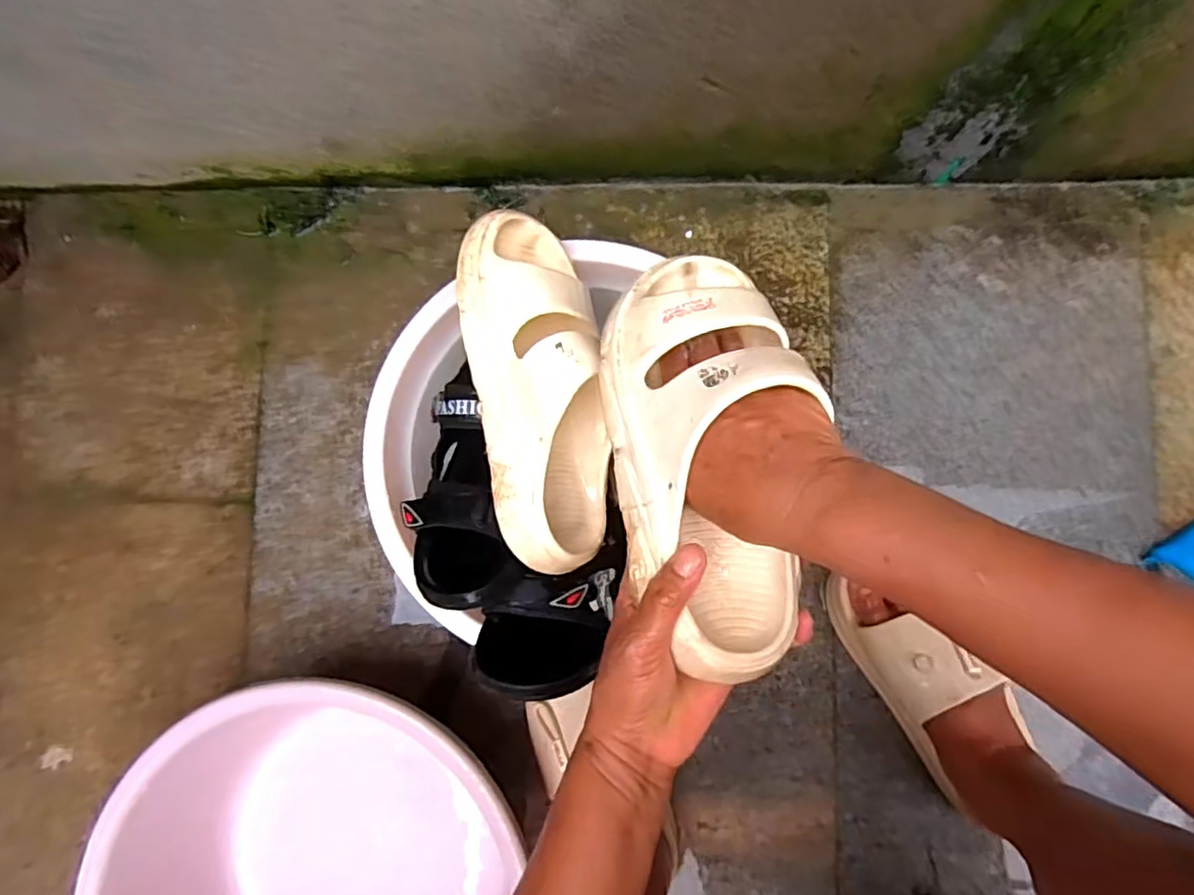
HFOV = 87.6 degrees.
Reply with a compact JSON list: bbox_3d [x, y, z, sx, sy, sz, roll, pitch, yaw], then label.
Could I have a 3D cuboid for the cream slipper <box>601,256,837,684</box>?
[{"bbox_3d":[0.065,-0.008,0.373,0.114,0.083,0.270,-7,74,4],"label":"cream slipper"}]

